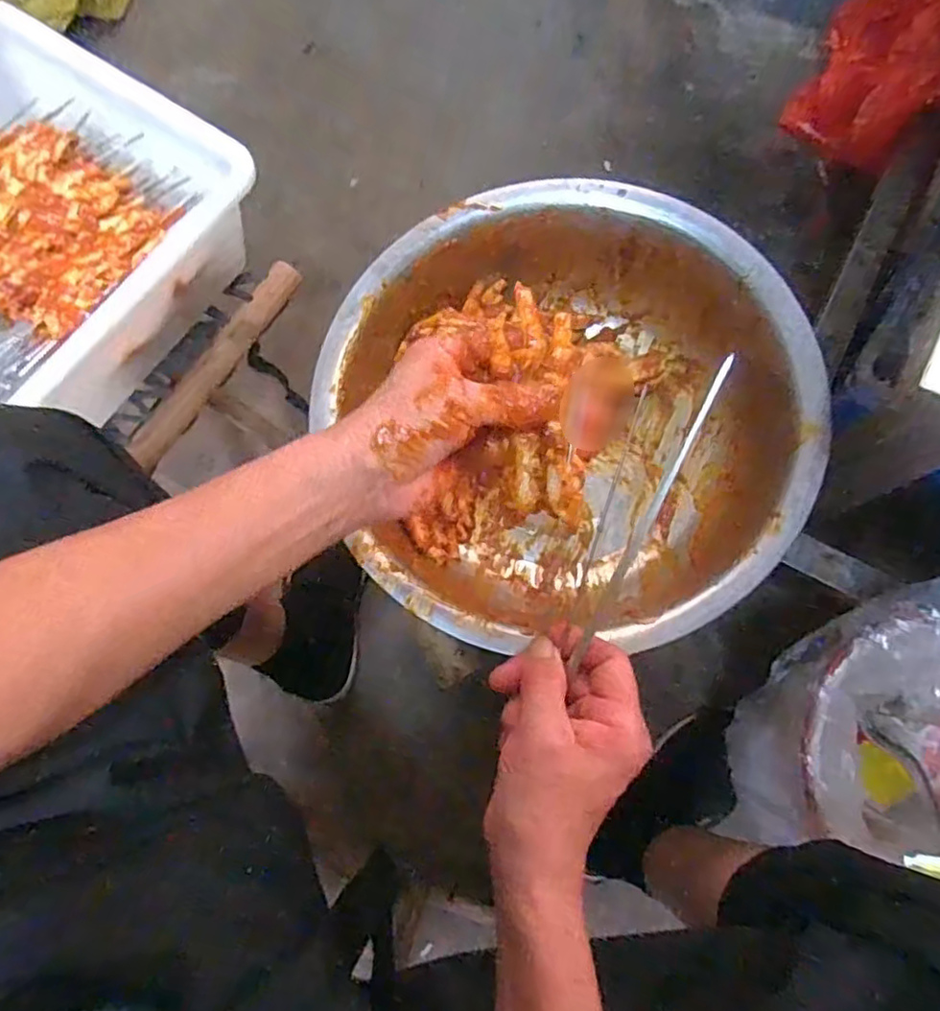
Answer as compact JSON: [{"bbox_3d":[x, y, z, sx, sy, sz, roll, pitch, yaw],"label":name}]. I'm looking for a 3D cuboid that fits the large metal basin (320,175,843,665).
[{"bbox_3d":[0.071,-0.066,0.500,0.323,0.125,0.341,0,75,0],"label":"large metal basin"}]

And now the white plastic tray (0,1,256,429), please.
[{"bbox_3d":[-0.365,-0.175,0.494,0.262,0.108,0.354,34,77,9],"label":"white plastic tray"}]

